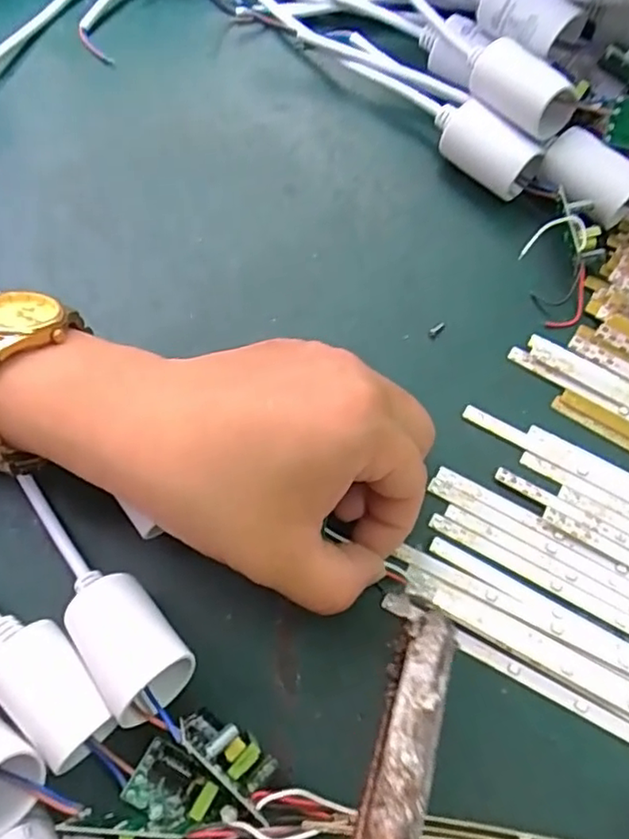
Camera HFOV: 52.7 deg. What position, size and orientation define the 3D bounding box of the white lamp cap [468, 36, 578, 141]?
[{"bbox_3d":[0.092,-0.147,0.280,0.025,0.024,0.044,-40,72,-13],"label":"white lamp cap"}]

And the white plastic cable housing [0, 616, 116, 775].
[{"bbox_3d":[-0.090,0.089,0.213,0.025,0.019,0.052,-35,71,-11],"label":"white plastic cable housing"}]

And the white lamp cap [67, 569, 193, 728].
[{"bbox_3d":[-0.063,0.074,0.216,0.029,0.031,0.050,-37,72,-12],"label":"white lamp cap"}]

